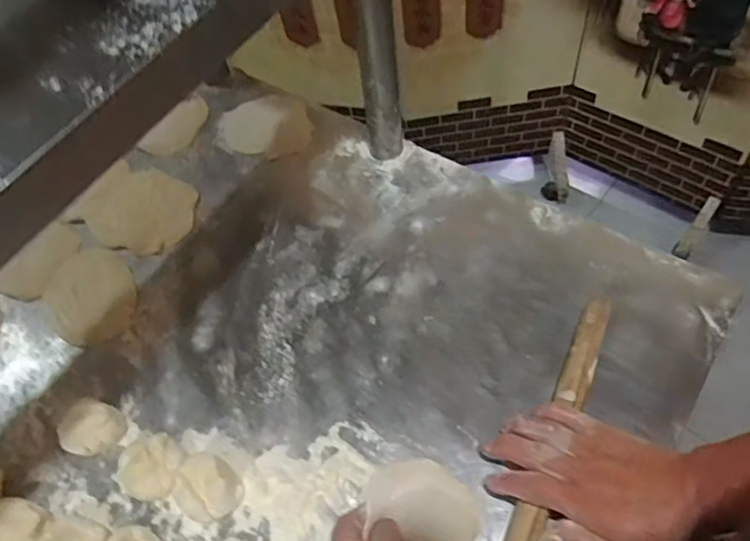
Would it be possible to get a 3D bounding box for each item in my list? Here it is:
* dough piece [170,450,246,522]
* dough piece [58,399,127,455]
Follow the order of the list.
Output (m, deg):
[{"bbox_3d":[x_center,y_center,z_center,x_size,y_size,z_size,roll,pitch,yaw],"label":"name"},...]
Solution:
[{"bbox_3d":[-0.137,0.175,0.502,0.050,0.034,0.047,-3,58,5],"label":"dough piece"},{"bbox_3d":[-0.249,0.139,0.547,0.043,0.039,0.052,24,63,18],"label":"dough piece"}]

